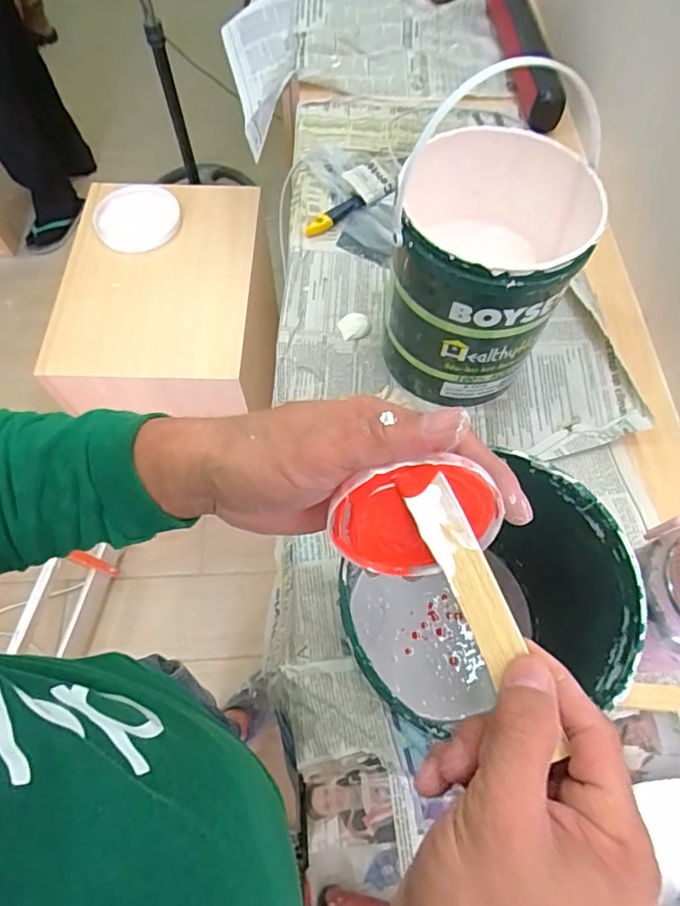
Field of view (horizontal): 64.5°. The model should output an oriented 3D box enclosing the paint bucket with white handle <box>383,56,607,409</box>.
[{"bbox_3d":[0.137,-0.172,0.540,0.163,0.222,0.170,0,64,0],"label":"paint bucket with white handle"}]

